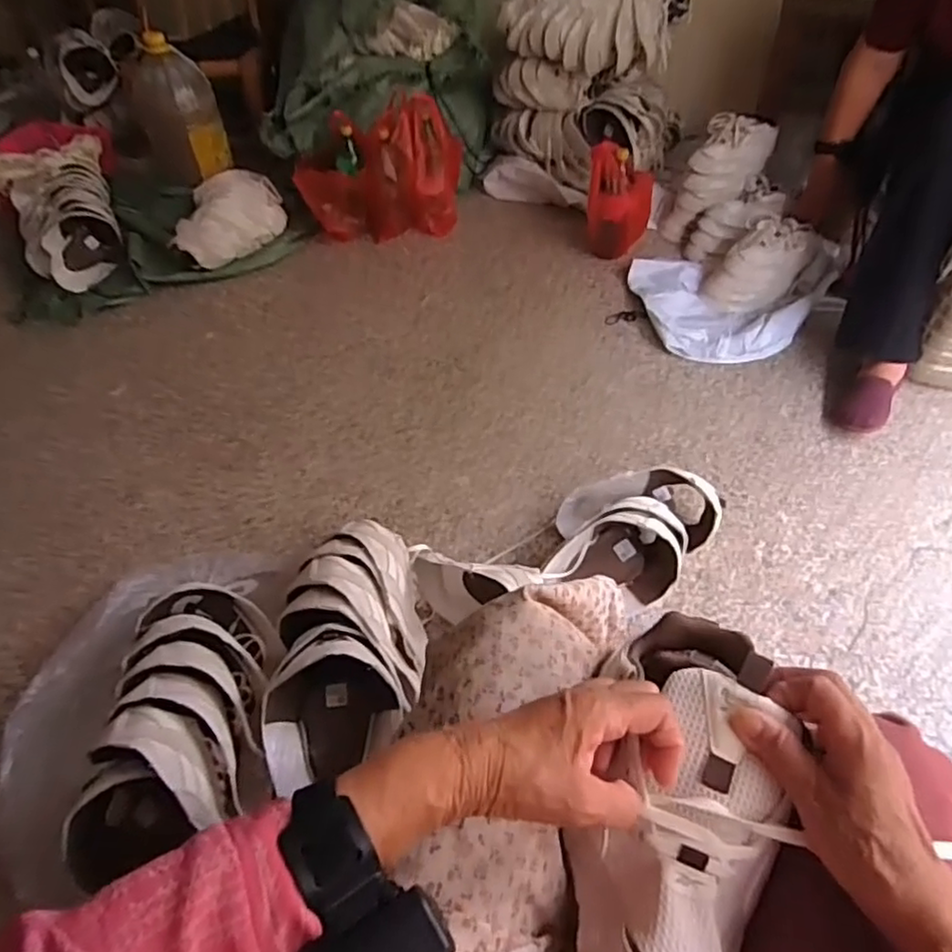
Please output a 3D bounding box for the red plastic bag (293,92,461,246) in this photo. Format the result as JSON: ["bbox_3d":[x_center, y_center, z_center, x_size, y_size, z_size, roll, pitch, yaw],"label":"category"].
[{"bbox_3d":[-0.232,-0.750,1.607,0.398,0.253,0.204,-5,51,-5],"label":"red plastic bag"}]

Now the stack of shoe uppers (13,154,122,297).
[{"bbox_3d":[-0.953,-0.599,1.531,0.192,0.110,0.444,-21,52,-17],"label":"stack of shoe uppers"}]

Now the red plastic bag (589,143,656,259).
[{"bbox_3d":[0.334,-0.623,1.502,0.161,0.224,0.091,9,51,7],"label":"red plastic bag"}]

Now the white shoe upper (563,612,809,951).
[{"bbox_3d":[0.122,0.199,0.384,0.105,0.056,0.240,15,64,12],"label":"white shoe upper"}]

